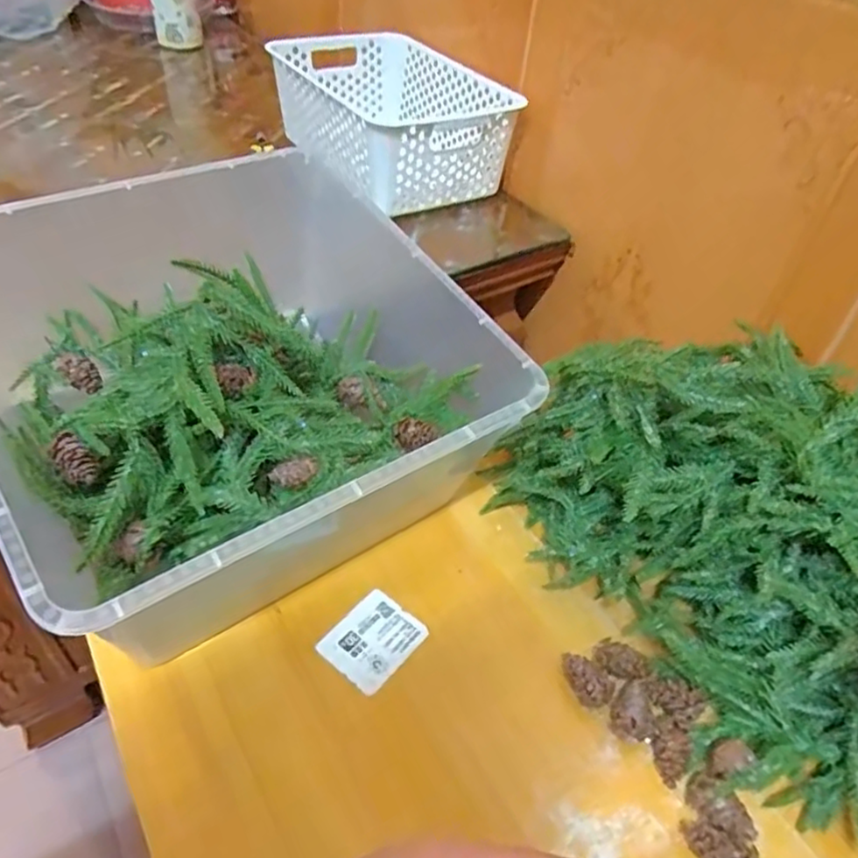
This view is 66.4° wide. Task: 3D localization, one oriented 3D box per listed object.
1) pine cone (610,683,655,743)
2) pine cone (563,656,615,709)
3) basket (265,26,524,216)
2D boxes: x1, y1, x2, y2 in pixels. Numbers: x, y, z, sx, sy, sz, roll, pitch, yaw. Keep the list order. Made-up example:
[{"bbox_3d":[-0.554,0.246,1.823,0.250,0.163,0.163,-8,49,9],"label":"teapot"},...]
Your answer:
[{"bbox_3d":[0.120,0.167,0.386,0.020,0.022,0.037,16,45,10],"label":"pine cone"},{"bbox_3d":[0.094,0.155,0.399,0.034,0.020,0.019,34,51,26],"label":"pine cone"},{"bbox_3d":[-0.052,-0.390,0.833,0.226,0.113,0.324,-21,50,-25],"label":"basket"}]

